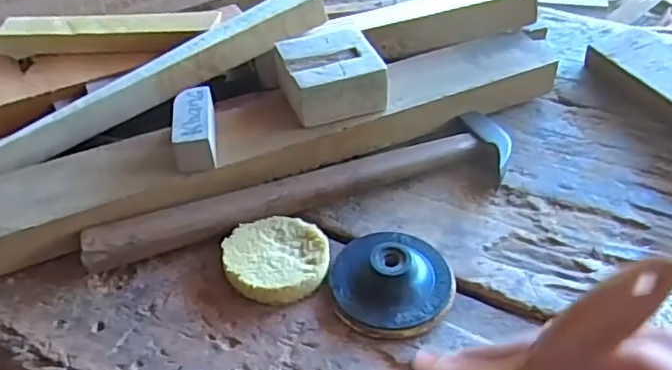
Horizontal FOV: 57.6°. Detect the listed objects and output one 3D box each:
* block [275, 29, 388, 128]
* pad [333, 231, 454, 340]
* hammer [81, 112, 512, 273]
[{"bbox_3d":[-0.007,-0.090,0.535,0.084,0.050,0.073,-14,46,-13],"label":"block"},{"bbox_3d":[0.040,0.065,0.439,0.086,0.028,0.083,-8,45,-7],"label":"pad"},{"bbox_3d":[-0.017,0.004,0.498,0.357,0.025,0.063,-17,47,-15],"label":"hammer"}]

